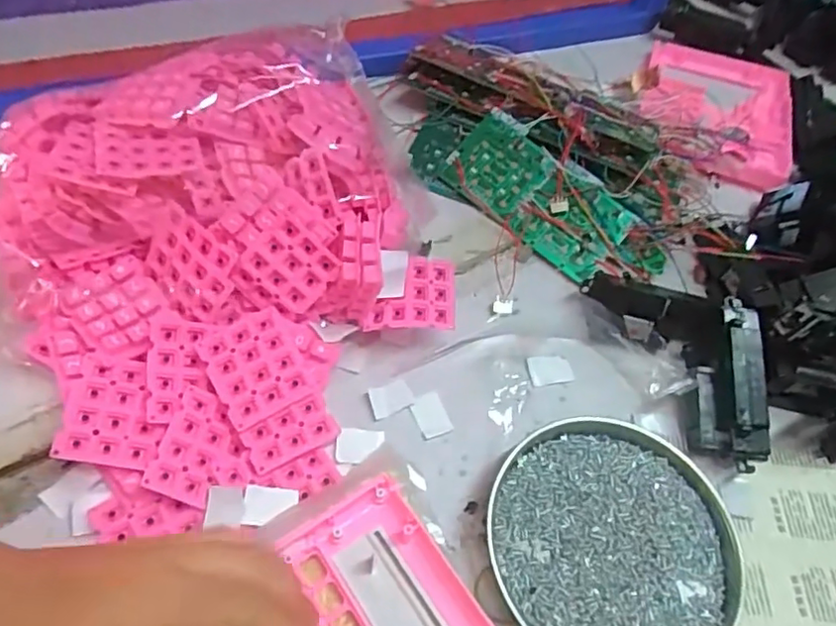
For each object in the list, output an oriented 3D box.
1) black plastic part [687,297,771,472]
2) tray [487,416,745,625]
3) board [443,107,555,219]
[{"bbox_3d":[0.193,0.041,0.376,0.039,0.026,0.101,9,77,5],"label":"black plastic part"},{"bbox_3d":[0.109,0.128,0.340,0.135,0.027,0.130,3,56,-4],"label":"tray"},{"bbox_3d":[0.065,-0.118,0.477,0.073,0.006,0.069,40,84,15],"label":"board"}]

